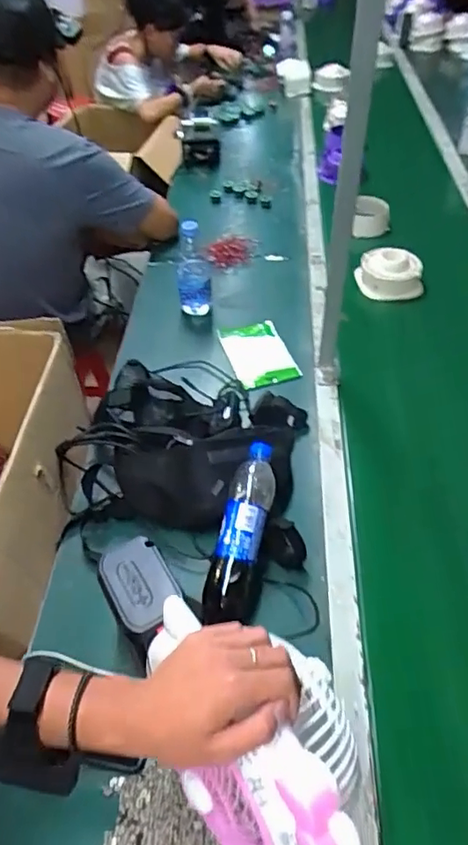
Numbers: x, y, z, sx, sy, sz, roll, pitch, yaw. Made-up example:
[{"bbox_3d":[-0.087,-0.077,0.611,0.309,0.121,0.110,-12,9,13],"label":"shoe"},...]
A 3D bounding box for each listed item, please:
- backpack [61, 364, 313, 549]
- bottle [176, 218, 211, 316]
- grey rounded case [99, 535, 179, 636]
[{"bbox_3d":[-0.075,0.021,0.883,0.395,0.161,0.287,-2,46,0],"label":"backpack"},{"bbox_3d":[-0.085,-0.320,1.134,0.068,0.191,0.058,-4,46,-2],"label":"bottle"},{"bbox_3d":[-0.108,0.183,0.623,0.071,0.017,0.106,-24,50,-20],"label":"grey rounded case"}]

